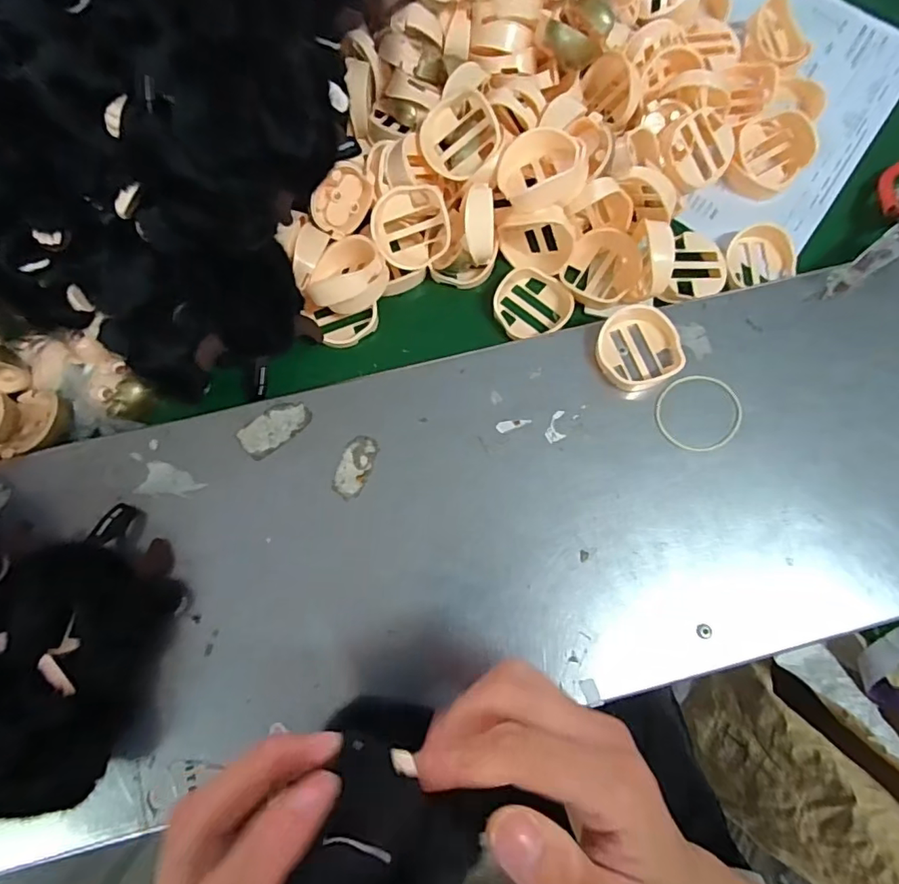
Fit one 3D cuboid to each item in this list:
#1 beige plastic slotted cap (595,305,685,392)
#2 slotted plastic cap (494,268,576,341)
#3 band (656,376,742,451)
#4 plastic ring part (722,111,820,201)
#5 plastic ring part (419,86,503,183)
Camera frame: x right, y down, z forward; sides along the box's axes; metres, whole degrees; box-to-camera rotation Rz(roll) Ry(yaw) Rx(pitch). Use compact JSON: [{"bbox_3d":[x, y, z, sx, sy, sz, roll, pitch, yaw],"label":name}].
[{"bbox_3d":[0.128,-0.064,0.364,0.053,0.017,0.055,0,77,0],"label":"beige plastic slotted cap"},{"bbox_3d":[0.061,-0.104,0.400,0.057,0.019,0.057,0,77,0],"label":"slotted plastic cap"},{"bbox_3d":[0.170,-0.020,0.361,0.053,0.004,0.058,-1,74,2],"label":"band"},{"bbox_3d":[0.258,-0.232,0.432,0.060,0.033,0.064,0,77,0],"label":"plastic ring part"},{"bbox_3d":[0.010,-0.222,0.388,0.059,0.024,0.055,27,111,14],"label":"plastic ring part"}]

